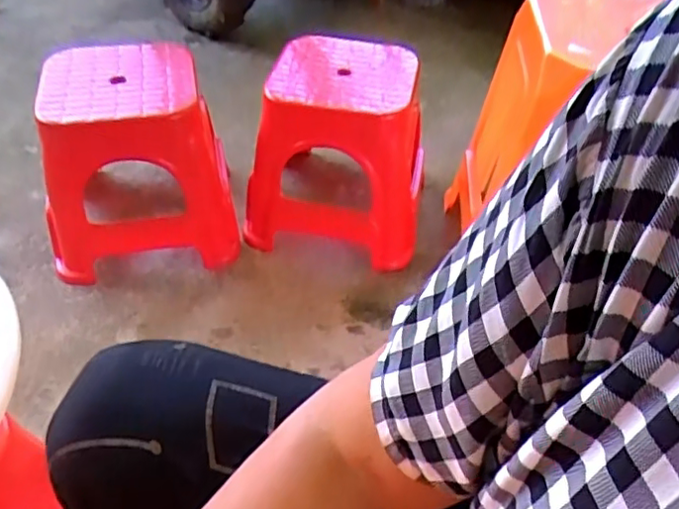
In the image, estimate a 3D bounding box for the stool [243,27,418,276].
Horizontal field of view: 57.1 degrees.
[{"bbox_3d":[-0.003,-0.207,1.260,0.332,0.337,0.306,7,44,2],"label":"stool"}]

